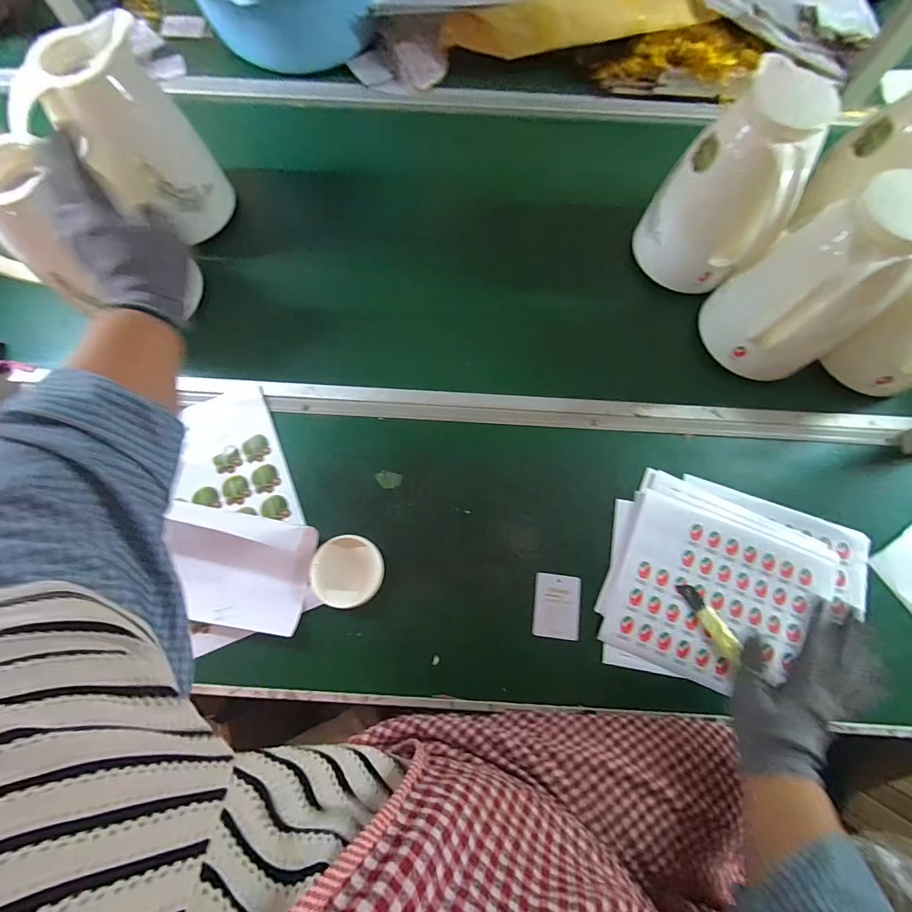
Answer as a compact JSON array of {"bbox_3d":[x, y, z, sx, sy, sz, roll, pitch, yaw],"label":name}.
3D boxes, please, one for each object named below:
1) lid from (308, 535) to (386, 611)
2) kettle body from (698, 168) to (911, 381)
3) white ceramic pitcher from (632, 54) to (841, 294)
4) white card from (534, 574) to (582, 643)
[{"bbox_3d":[-0.125,0.133,0.481,0.077,0.019,0.079,0,76,-1],"label":"lid"},{"bbox_3d":[0.392,-0.185,0.473,0.119,0.196,0.123,-2,76,-1],"label":"kettle body"},{"bbox_3d":[0.317,-0.310,0.494,0.134,0.195,0.139,0,76,-1],"label":"white ceramic pitcher"},{"bbox_3d":[0.117,0.173,0.477,0.052,0.004,0.068,7,76,1],"label":"white card"}]

